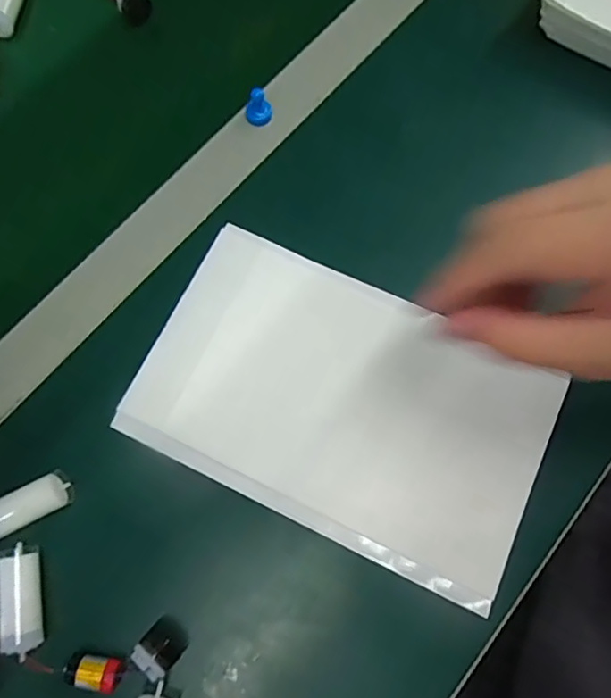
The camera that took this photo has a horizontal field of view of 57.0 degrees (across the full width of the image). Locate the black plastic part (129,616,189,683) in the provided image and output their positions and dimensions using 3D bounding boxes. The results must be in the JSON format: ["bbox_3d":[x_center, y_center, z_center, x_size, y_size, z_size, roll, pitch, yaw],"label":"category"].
[{"bbox_3d":[-0.077,0.157,0.295,0.022,0.025,0.018,37,77,11],"label":"black plastic part"}]

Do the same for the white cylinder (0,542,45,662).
[{"bbox_3d":[-0.153,0.134,0.302,0.019,0.018,0.054,-13,73,-4],"label":"white cylinder"}]

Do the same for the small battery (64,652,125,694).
[{"bbox_3d":[-0.110,0.169,0.294,0.030,0.015,0.015,11,73,4],"label":"small battery"}]

